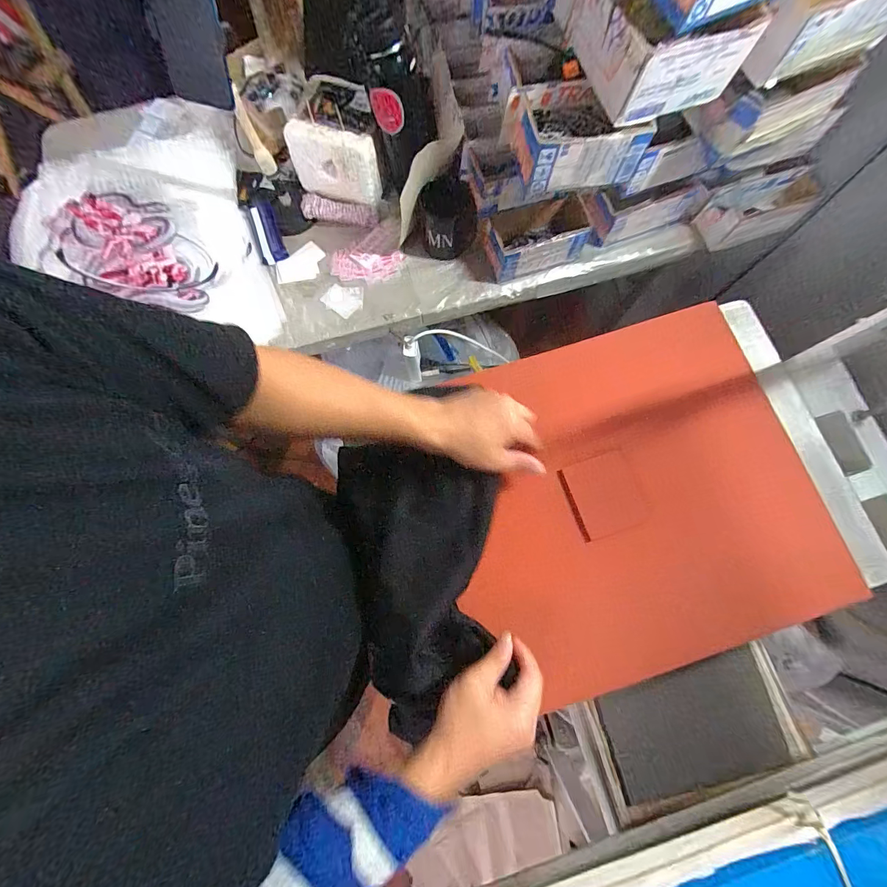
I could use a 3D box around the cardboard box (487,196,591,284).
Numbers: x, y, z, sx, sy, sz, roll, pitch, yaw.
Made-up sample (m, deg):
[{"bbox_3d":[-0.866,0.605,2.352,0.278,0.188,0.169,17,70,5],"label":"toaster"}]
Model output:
[{"bbox_3d":[0.162,-0.354,0.675,0.183,0.077,0.092,-17,78,-4],"label":"cardboard box"}]

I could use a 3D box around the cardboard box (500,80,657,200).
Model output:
[{"bbox_3d":[0.168,-0.396,0.517,0.164,0.073,0.094,-9,77,-2],"label":"cardboard box"}]

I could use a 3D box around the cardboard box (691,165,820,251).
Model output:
[{"bbox_3d":[0.528,-0.398,0.671,0.172,0.078,0.086,-12,78,-3],"label":"cardboard box"}]

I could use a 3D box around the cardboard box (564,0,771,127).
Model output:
[{"bbox_3d":[0.245,-0.467,0.455,0.153,0.078,0.135,-24,78,-5],"label":"cardboard box"}]

